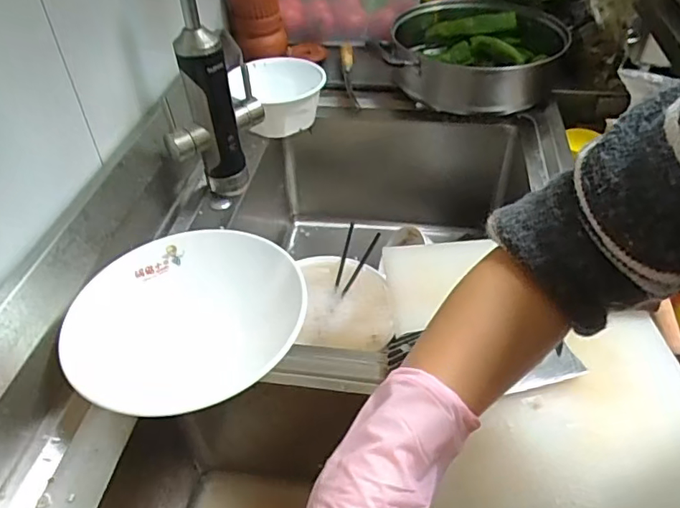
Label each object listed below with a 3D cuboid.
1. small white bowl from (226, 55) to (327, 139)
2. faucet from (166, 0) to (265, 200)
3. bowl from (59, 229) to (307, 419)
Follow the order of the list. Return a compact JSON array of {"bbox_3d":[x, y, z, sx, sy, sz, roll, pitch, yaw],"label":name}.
[{"bbox_3d":[-0.101,-0.276,0.900,0.156,0.085,0.161,0,44,0],"label":"small white bowl"},{"bbox_3d":[-0.119,-0.236,0.645,0.184,0.355,0.101,1,44,1],"label":"faucet"},{"bbox_3d":[-0.149,0.056,0.519,0.218,0.047,0.218,0,44,0],"label":"bowl"}]

